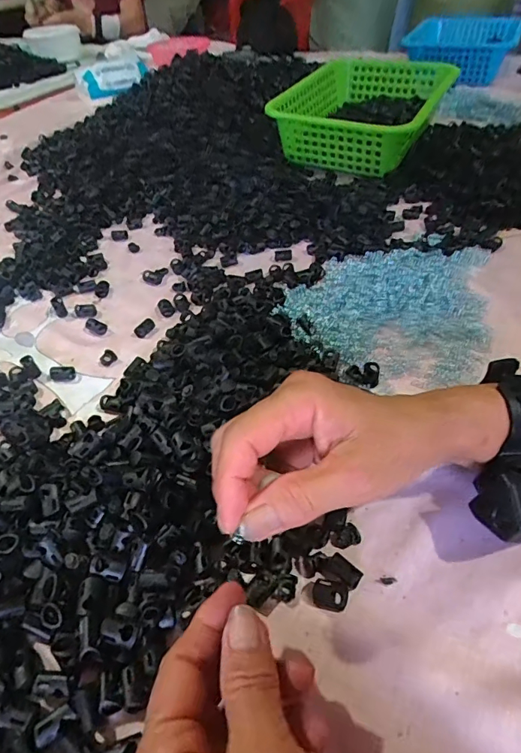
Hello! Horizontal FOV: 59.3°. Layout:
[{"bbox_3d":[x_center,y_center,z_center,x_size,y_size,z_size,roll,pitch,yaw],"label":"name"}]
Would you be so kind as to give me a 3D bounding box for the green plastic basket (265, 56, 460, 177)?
[{"bbox_3d":[0.162,-0.424,0.733,0.227,0.085,0.319,15,49,17],"label":"green plastic basket"}]

